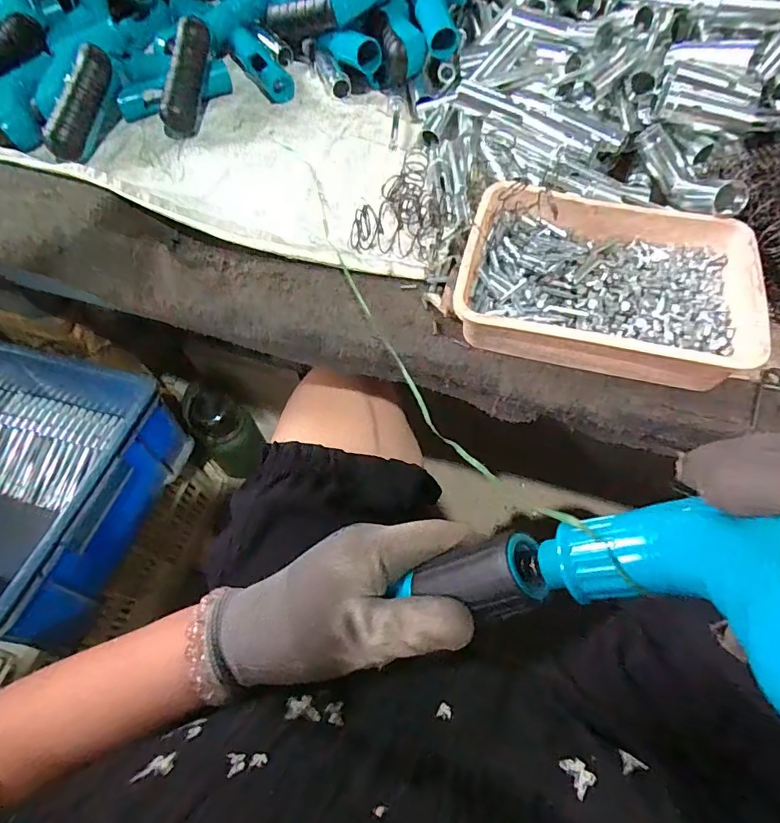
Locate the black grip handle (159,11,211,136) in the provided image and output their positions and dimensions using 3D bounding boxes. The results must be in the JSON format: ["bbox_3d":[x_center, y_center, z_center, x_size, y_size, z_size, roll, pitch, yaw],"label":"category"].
[{"bbox_3d":[-0.199,-0.326,0.479,0.028,0.031,0.105,16,98,10],"label":"black grip handle"}]

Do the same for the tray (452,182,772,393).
[{"bbox_3d":[0.156,-0.096,0.359,0.197,0.041,0.135,12,63,9],"label":"tray"}]

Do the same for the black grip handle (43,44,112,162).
[{"bbox_3d":[-0.295,-0.291,0.463,0.019,0.034,0.104,19,86,11],"label":"black grip handle"}]

